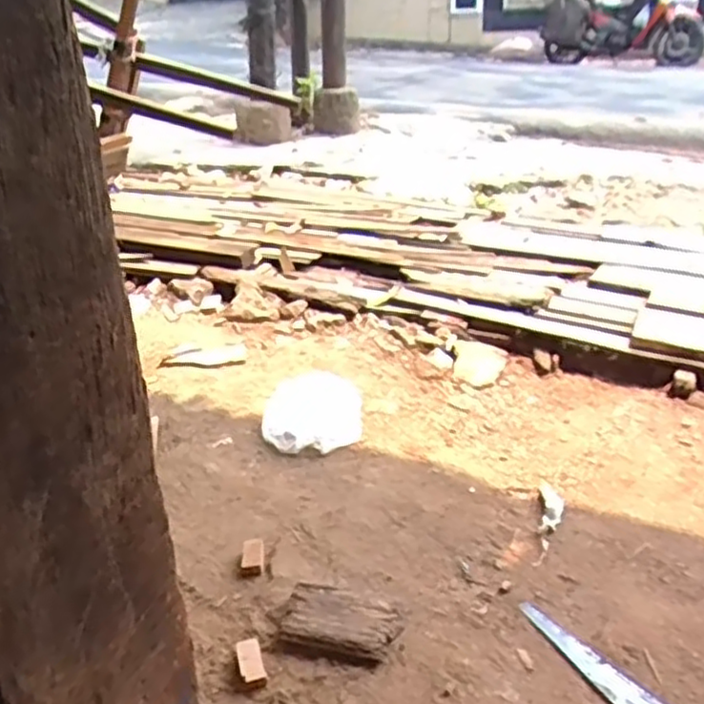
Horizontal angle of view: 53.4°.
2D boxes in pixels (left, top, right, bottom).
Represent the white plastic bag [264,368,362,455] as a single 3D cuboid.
[{"bbox_3d":[-0.082,0.111,1.443,0.201,0.058,0.234,-4,26,-2],"label":"white plastic bag"}]

